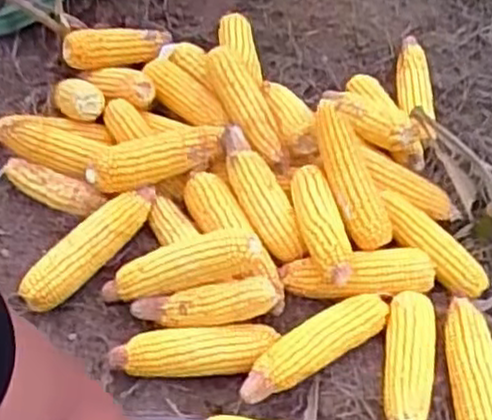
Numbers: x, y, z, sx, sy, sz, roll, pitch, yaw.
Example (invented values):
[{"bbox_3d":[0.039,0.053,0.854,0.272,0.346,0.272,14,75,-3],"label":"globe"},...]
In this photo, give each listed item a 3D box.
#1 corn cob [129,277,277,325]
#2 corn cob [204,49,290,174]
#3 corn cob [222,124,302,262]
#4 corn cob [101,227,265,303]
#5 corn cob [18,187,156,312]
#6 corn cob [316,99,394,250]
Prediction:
[{"bbox_3d":[-0.054,0.116,0.912,0.179,0.040,0.048,-8,49,9],"label":"corn cob"},{"bbox_3d":[0.001,-0.153,1.084,0.058,0.050,0.229,-12,51,-18],"label":"corn cob"},{"bbox_3d":[0.020,-0.025,1.007,0.056,0.050,0.207,-23,79,-21],"label":"corn cob"},{"bbox_3d":[-0.082,0.073,0.926,0.218,0.049,0.051,-20,47,19],"label":"corn cob"},{"bbox_3d":[-0.192,0.040,0.952,0.057,0.052,0.205,39,73,25],"label":"corn cob"},{"bbox_3d":[0.140,-0.054,1.003,0.064,0.052,0.219,-11,65,-13],"label":"corn cob"}]

